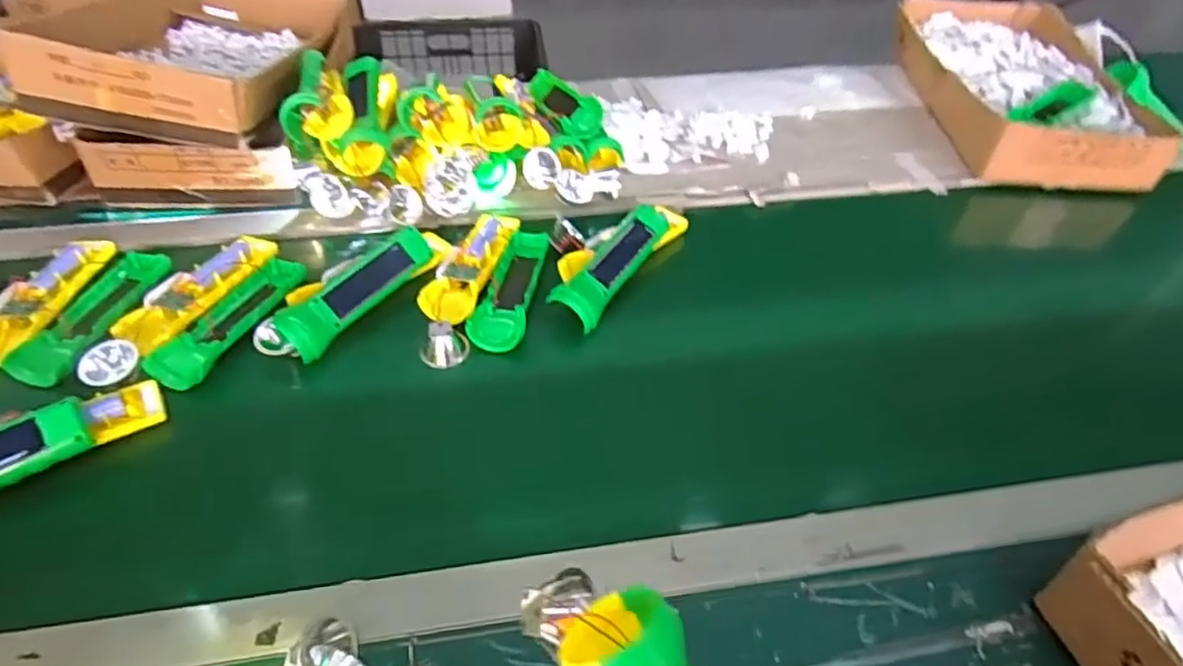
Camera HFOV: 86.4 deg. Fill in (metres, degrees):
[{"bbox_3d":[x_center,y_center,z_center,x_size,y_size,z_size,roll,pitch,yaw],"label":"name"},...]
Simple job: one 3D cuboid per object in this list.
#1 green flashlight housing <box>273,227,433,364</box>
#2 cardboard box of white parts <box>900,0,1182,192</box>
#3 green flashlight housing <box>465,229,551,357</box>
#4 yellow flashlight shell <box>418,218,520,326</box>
[{"bbox_3d":[-0.221,-0.043,0.603,0.038,0.033,0.164,26,52,23],"label":"green flashlight housing"},{"bbox_3d":[0.583,-0.345,0.874,0.225,0.074,0.421,0,45,0],"label":"cardboard box of white parts"},{"bbox_3d":[-0.079,-0.047,0.631,0.047,0.022,0.164,6,47,7],"label":"green flashlight housing"},{"bbox_3d":[-0.123,-0.073,0.644,0.051,0.022,0.167,10,48,11],"label":"yellow flashlight shell"}]

